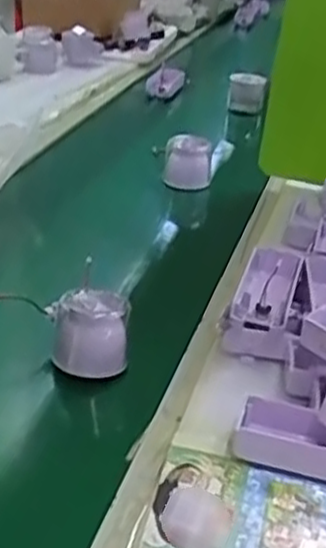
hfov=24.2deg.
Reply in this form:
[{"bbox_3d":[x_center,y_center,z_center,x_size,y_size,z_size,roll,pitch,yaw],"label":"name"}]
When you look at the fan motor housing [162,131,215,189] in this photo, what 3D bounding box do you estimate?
[{"bbox_3d":[0.032,-0.140,0.960,0.057,0.060,0.049,5,28,1],"label":"fan motor housing"}]

